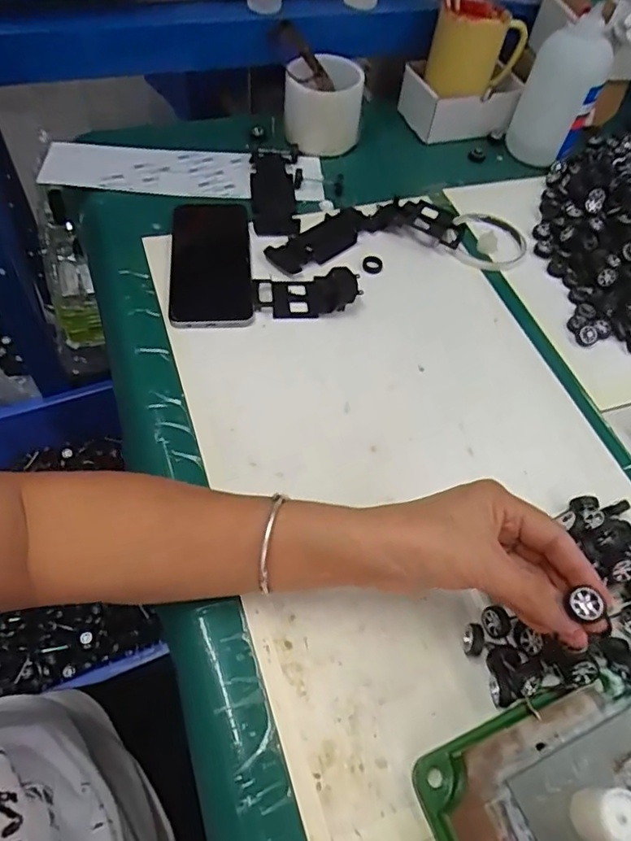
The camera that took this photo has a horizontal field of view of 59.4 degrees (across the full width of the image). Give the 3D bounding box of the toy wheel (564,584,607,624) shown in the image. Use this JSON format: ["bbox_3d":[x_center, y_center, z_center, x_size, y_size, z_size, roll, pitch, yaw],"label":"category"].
[{"bbox_3d":[0.145,0.098,0.295,0.017,0.007,0.018,2,57,-3],"label":"toy wheel"}]

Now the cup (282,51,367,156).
[{"bbox_3d":[0.008,-0.351,0.628,0.087,0.080,0.068,3,57,-3],"label":"cup"}]

